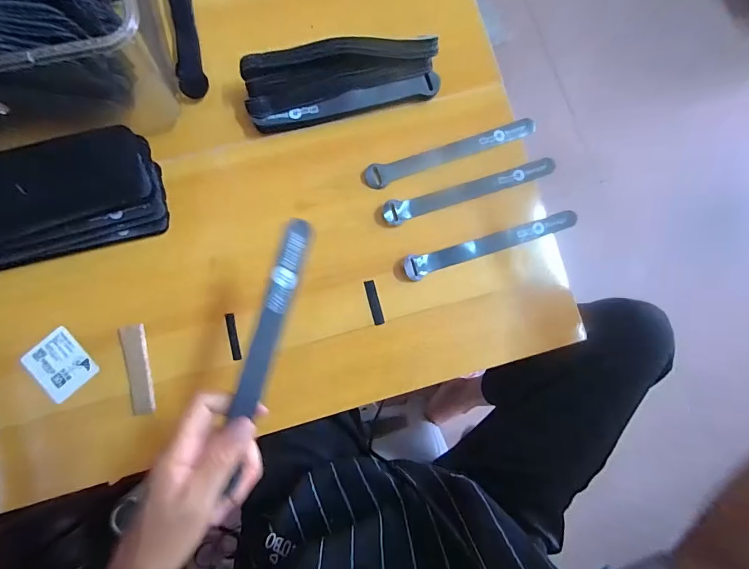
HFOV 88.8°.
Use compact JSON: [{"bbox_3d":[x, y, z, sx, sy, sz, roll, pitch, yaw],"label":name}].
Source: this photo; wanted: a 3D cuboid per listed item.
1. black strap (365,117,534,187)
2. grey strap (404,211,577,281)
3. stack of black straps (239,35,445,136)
[{"bbox_3d":[0.086,-0.146,0.421,0.199,0.007,0.023,-21,85,-7],"label":"black strap"},{"bbox_3d":[0.123,-0.044,0.406,0.193,0.011,0.023,-19,84,-6],"label":"grey strap"},{"bbox_3d":[-0.034,-0.214,0.399,0.194,0.050,0.059,-14,84,-6],"label":"stack of black straps"}]

